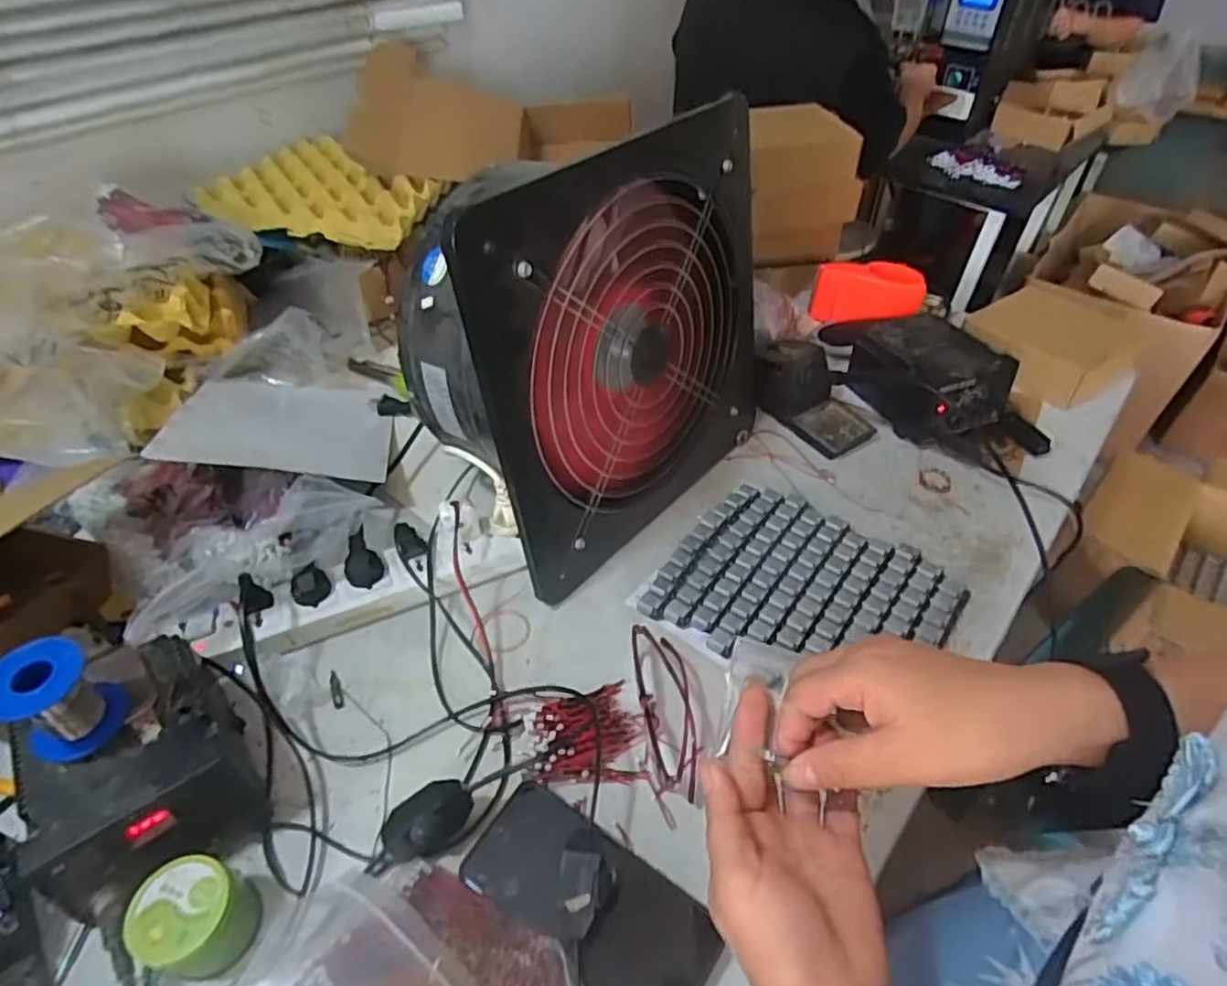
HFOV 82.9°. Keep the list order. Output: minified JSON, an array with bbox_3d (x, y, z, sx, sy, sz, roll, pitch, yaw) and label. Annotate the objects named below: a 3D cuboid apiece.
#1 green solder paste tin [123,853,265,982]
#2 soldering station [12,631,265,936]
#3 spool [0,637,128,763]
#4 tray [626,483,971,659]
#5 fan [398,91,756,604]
[{"bbox_3d":[-0.257,0.261,0.430,0.058,0.051,0.057,0,44,0],"label":"green solder paste tin"},{"bbox_3d":[-0.324,0.183,0.473,0.118,0.079,0.146,-30,52,-27],"label":"soldering station"},{"bbox_3d":[-0.347,0.128,0.433,0.054,0.063,0.052,0,44,0],"label":"spool"},{"bbox_3d":[0.173,0.087,0.633,0.242,0.018,0.198,25,49,24],"label":"tray"},{"bbox_3d":[-0.021,-0.153,0.639,0.199,0.333,0.357,32,52,28],"label":"fan"}]

